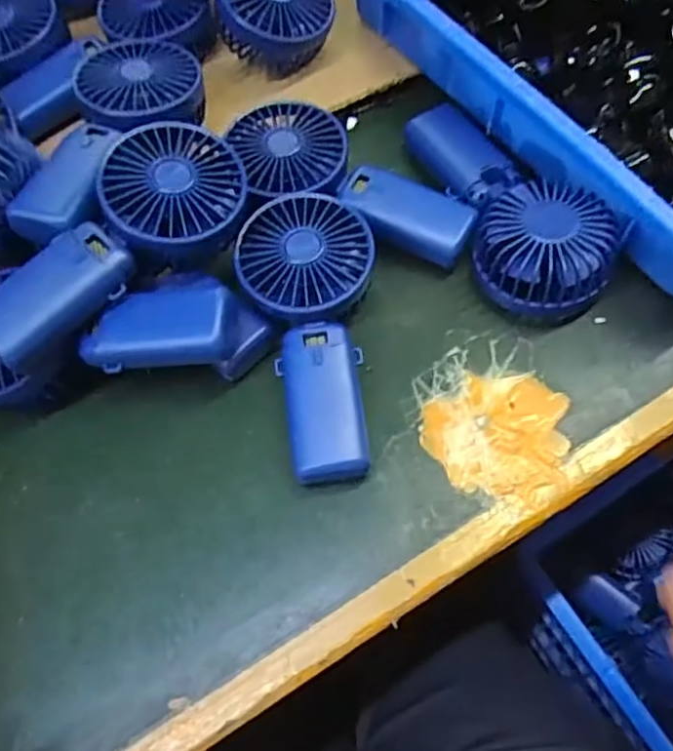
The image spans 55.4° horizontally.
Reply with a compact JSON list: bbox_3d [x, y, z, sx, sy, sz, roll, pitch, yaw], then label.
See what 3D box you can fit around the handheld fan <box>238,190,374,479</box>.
[{"bbox_3d":[-0.014,-0.026,0.400,0.081,0.048,0.180,-7,63,-1],"label":"handheld fan"}]

